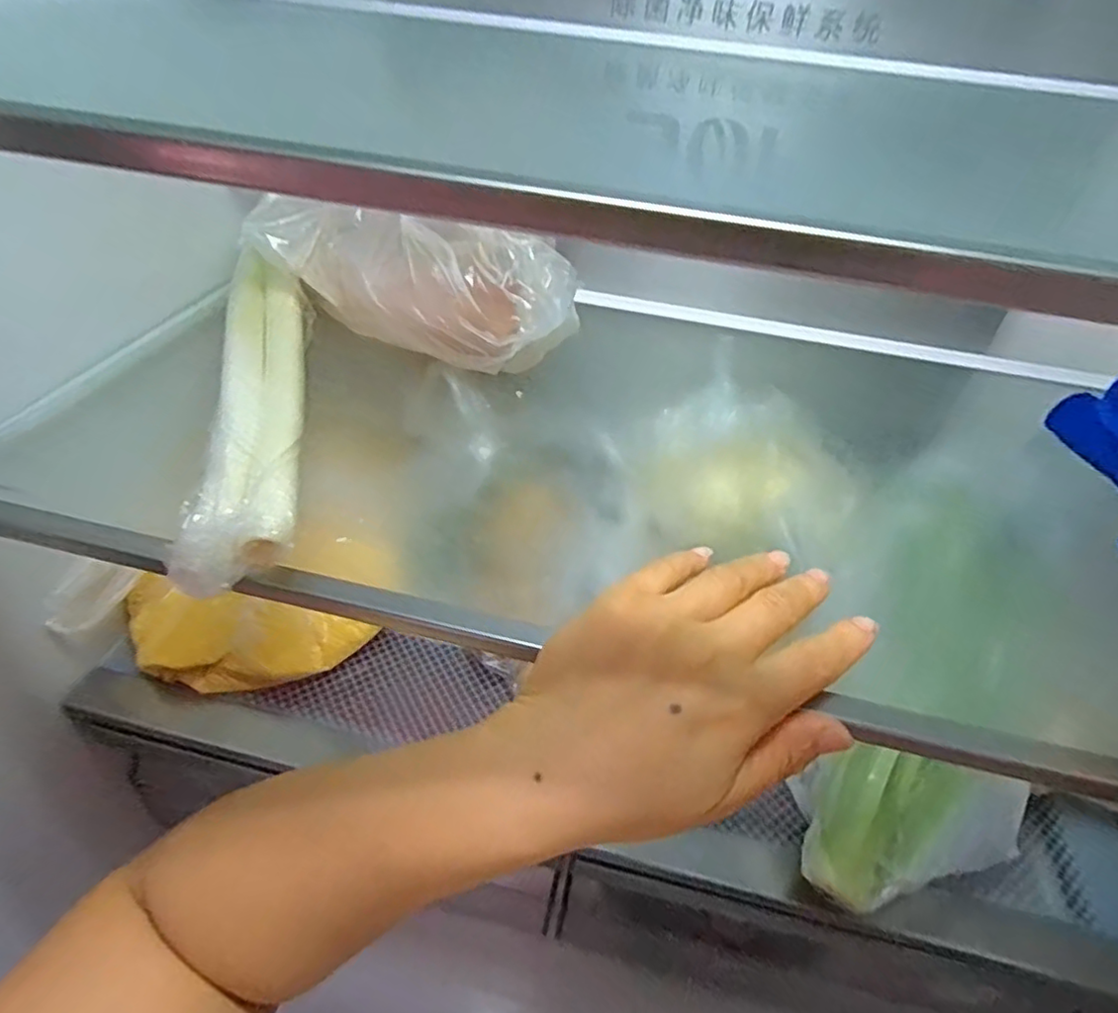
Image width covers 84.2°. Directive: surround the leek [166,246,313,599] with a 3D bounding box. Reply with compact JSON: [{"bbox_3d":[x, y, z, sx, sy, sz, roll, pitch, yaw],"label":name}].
[{"bbox_3d":[-0.161,-0.069,0.335,0.044,0.027,0.295,-7,44,-14],"label":"leek"}]

